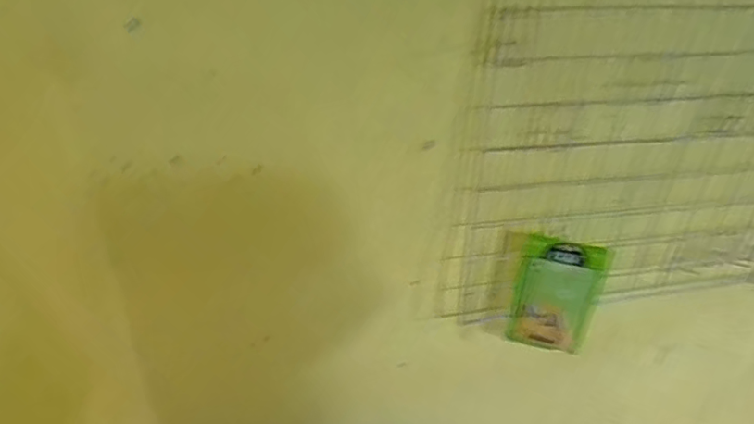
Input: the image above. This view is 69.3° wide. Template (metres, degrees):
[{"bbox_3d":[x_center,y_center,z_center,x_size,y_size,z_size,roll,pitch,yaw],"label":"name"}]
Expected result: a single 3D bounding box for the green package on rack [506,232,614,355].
[{"bbox_3d":[0.269,0.128,0.820,0.119,0.207,0.024,9,35,8],"label":"green package on rack"}]

